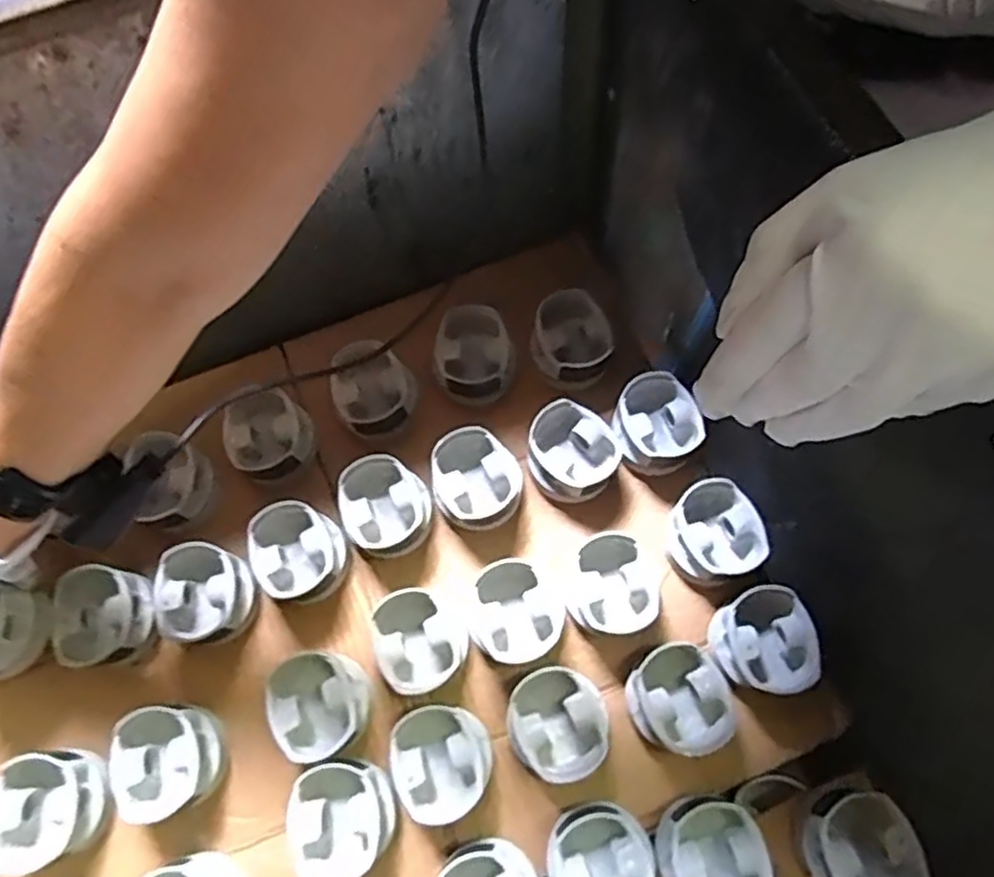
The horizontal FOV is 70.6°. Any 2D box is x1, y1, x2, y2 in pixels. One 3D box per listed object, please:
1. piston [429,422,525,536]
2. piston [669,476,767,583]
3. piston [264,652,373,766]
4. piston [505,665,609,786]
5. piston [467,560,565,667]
[{"bbox_3d":[-0.019,0.035,0.592,0.070,0.046,0.076,-1,70,2],"label":"piston"},{"bbox_3d":[0.177,0.078,0.574,0.065,0.045,0.076,-30,72,-9],"label":"piston"},{"bbox_3d":[-0.134,0.203,0.539,0.071,0.036,0.076,-1,70,2],"label":"piston"},{"bbox_3d":[0.046,0.212,0.525,0.075,0.038,0.071,-1,70,2],"label":"piston"},{"bbox_3d":[0.014,0.138,0.556,0.071,0.039,0.076,-1,70,2],"label":"piston"}]

